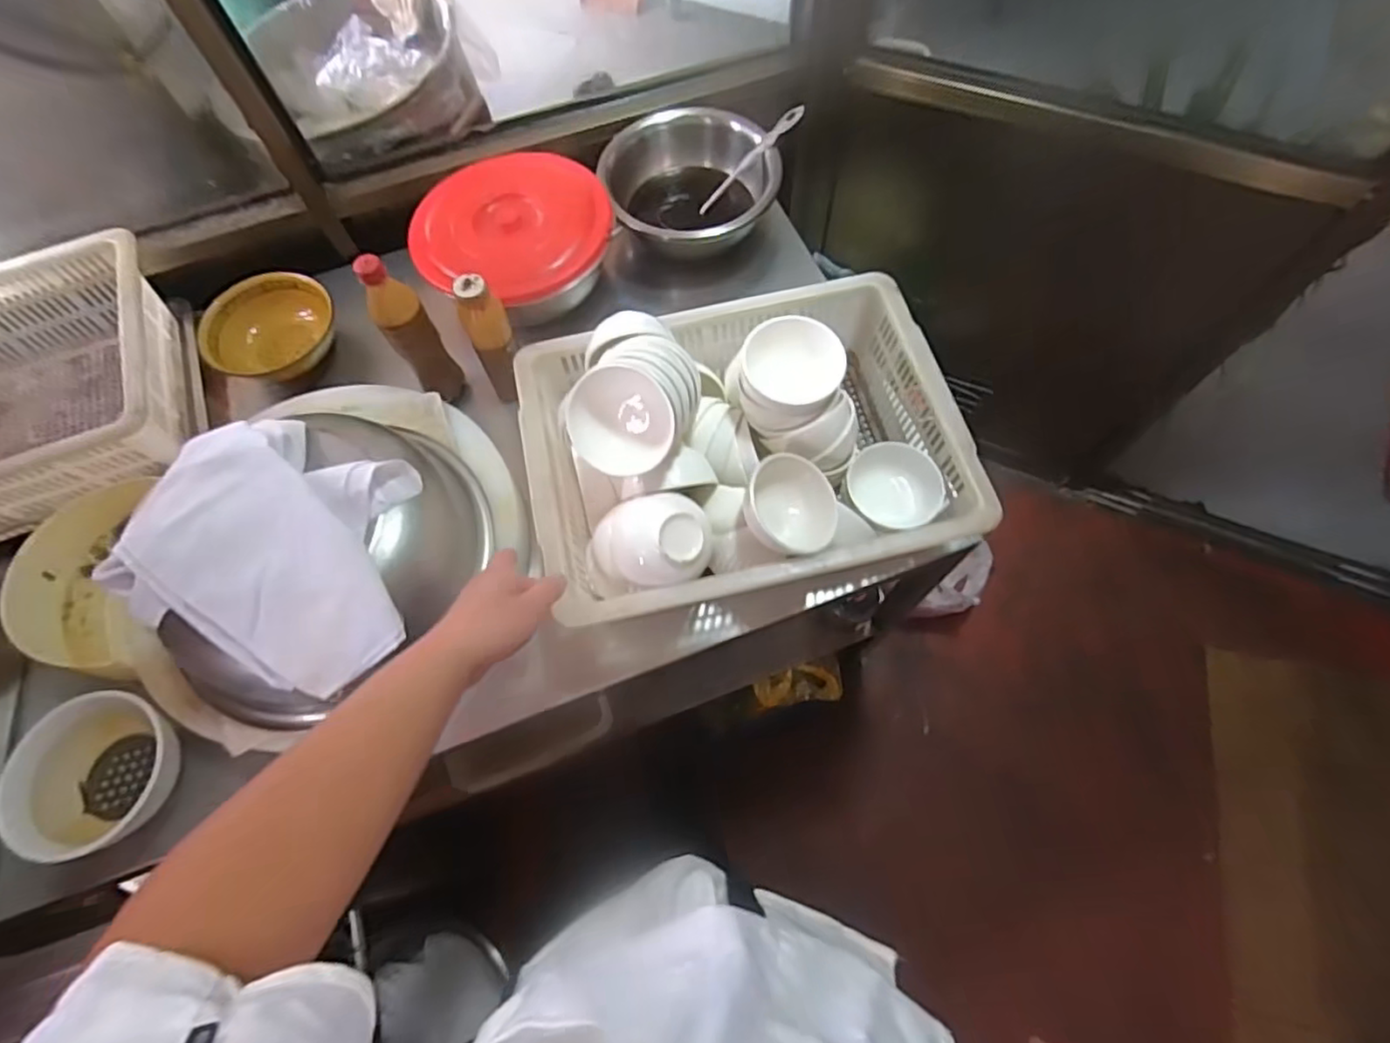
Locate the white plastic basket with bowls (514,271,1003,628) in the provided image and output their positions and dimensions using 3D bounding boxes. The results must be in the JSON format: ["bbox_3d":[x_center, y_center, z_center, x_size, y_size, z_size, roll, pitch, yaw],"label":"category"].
[{"bbox_3d":[0.053,-0.103,0.753,0.482,0.214,0.371,-14,67,-5],"label":"white plastic basket with bowls"}]

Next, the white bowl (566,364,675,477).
[{"bbox_3d":[-0.065,-0.110,0.673,0.113,0.111,0.058,61,36,-16],"label":"white bowl"}]

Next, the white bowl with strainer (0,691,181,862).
[{"bbox_3d":[-0.638,0.270,0.699,0.157,0.069,0.151,-1,67,1],"label":"white bowl with strainer"}]

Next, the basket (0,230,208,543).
[{"bbox_3d":[-0.950,-0.154,0.875,0.482,0.154,0.348,-18,67,-6],"label":"basket"}]

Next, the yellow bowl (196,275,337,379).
[{"bbox_3d":[-0.616,-0.283,0.942,0.148,0.067,0.161,-1,67,1],"label":"yellow bowl"}]

